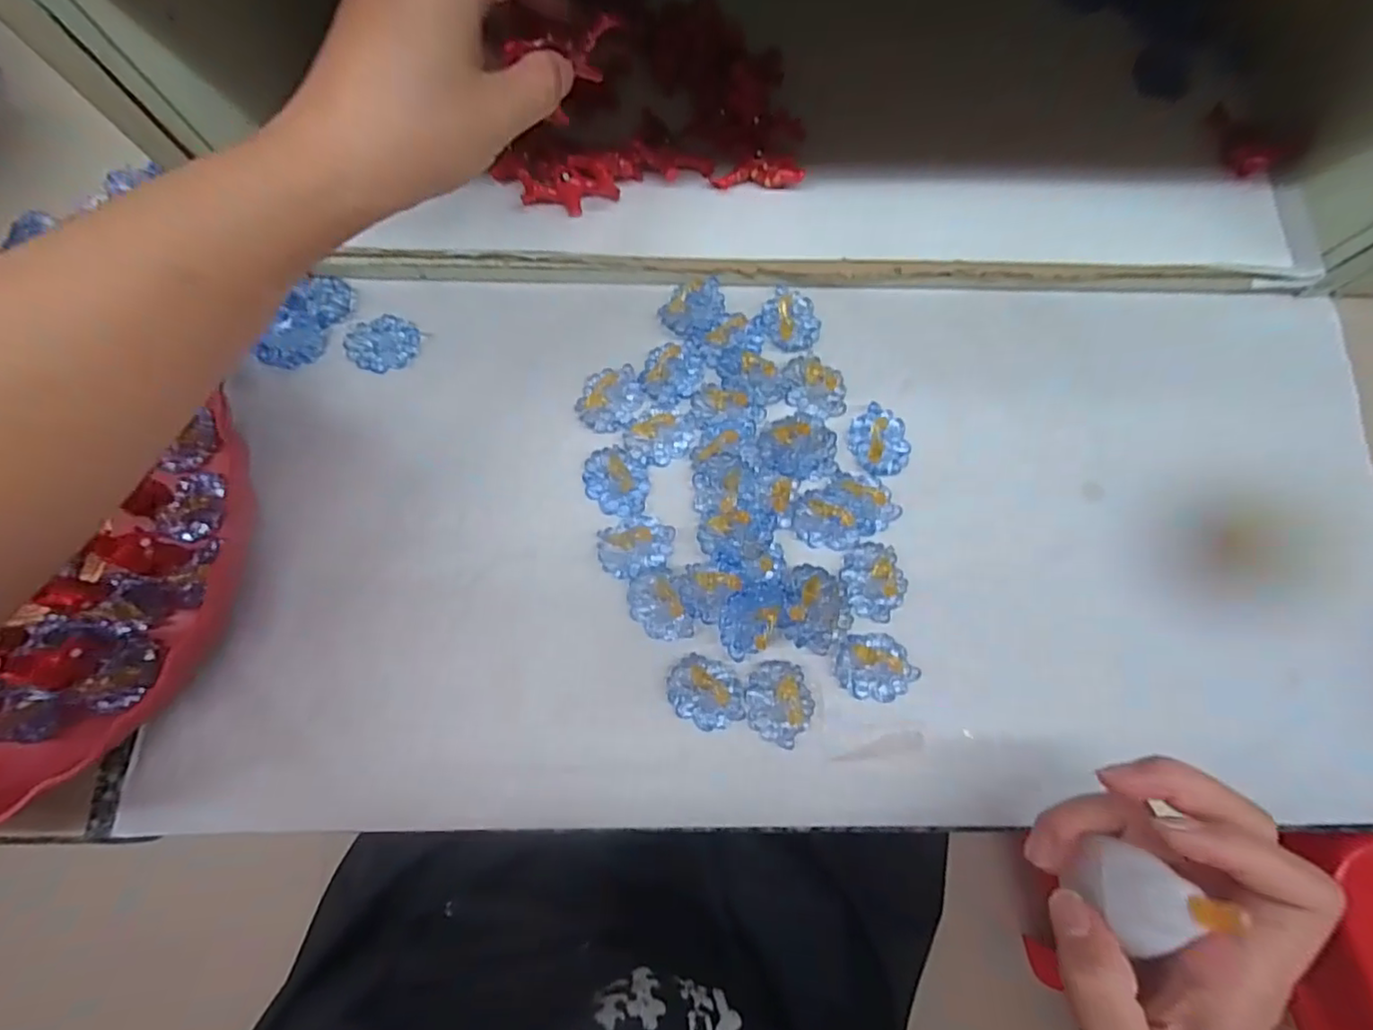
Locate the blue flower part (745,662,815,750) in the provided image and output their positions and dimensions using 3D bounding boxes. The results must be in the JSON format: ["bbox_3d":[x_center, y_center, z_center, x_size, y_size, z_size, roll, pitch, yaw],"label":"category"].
[{"bbox_3d":[0.044,0.088,0.272,0.031,0.007,0.037,4,76,1],"label":"blue flower part"}]

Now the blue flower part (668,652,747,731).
[{"bbox_3d":[0.010,0.084,0.272,0.038,0.006,0.030,28,77,7],"label":"blue flower part"}]

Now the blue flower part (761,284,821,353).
[{"bbox_3d":[0.058,-0.107,0.312,0.030,0.012,0.036,-35,78,-8],"label":"blue flower part"}]

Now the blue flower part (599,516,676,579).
[{"bbox_3d":[-0.025,0.015,0.284,0.035,0.014,0.030,5,76,1],"label":"blue flower part"}]

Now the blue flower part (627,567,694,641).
[{"bbox_3d":[-0.014,0.043,0.279,0.026,0.011,0.036,-15,76,-4],"label":"blue flower part"}]

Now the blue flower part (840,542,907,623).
[{"bbox_3d":[0.093,0.032,0.282,0.029,0.010,0.037,-18,76,-5],"label":"blue flower part"}]

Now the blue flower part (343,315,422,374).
[{"bbox_3d":[-0.162,-0.092,0.310,0.037,0.005,0.029,-29,78,-7],"label":"blue flower part"}]

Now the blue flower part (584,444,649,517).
[{"bbox_3d":[-0.035,-0.017,0.290,0.037,0.013,0.030,40,79,9],"label":"blue flower part"}]

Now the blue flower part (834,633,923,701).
[{"bbox_3d":[0.091,0.073,0.277,0.037,0.004,0.030,9,76,2],"label":"blue flower part"}]

